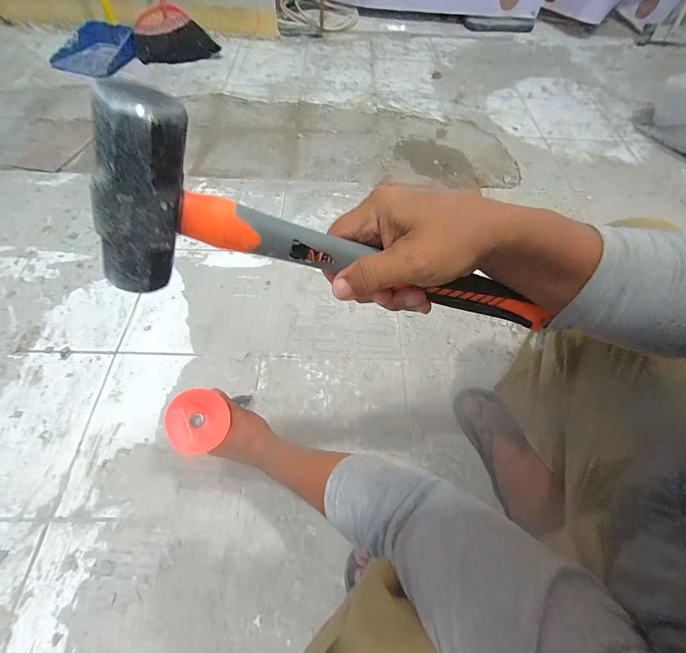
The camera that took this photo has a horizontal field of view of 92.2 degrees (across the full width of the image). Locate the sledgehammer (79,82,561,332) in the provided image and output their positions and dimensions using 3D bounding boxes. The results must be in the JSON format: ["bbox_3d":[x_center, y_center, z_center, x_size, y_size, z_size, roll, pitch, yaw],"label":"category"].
[{"bbox_3d":[0.026,-0.039,0.232,0.329,0.095,0.048,12,56,-25],"label":"sledgehammer"}]

